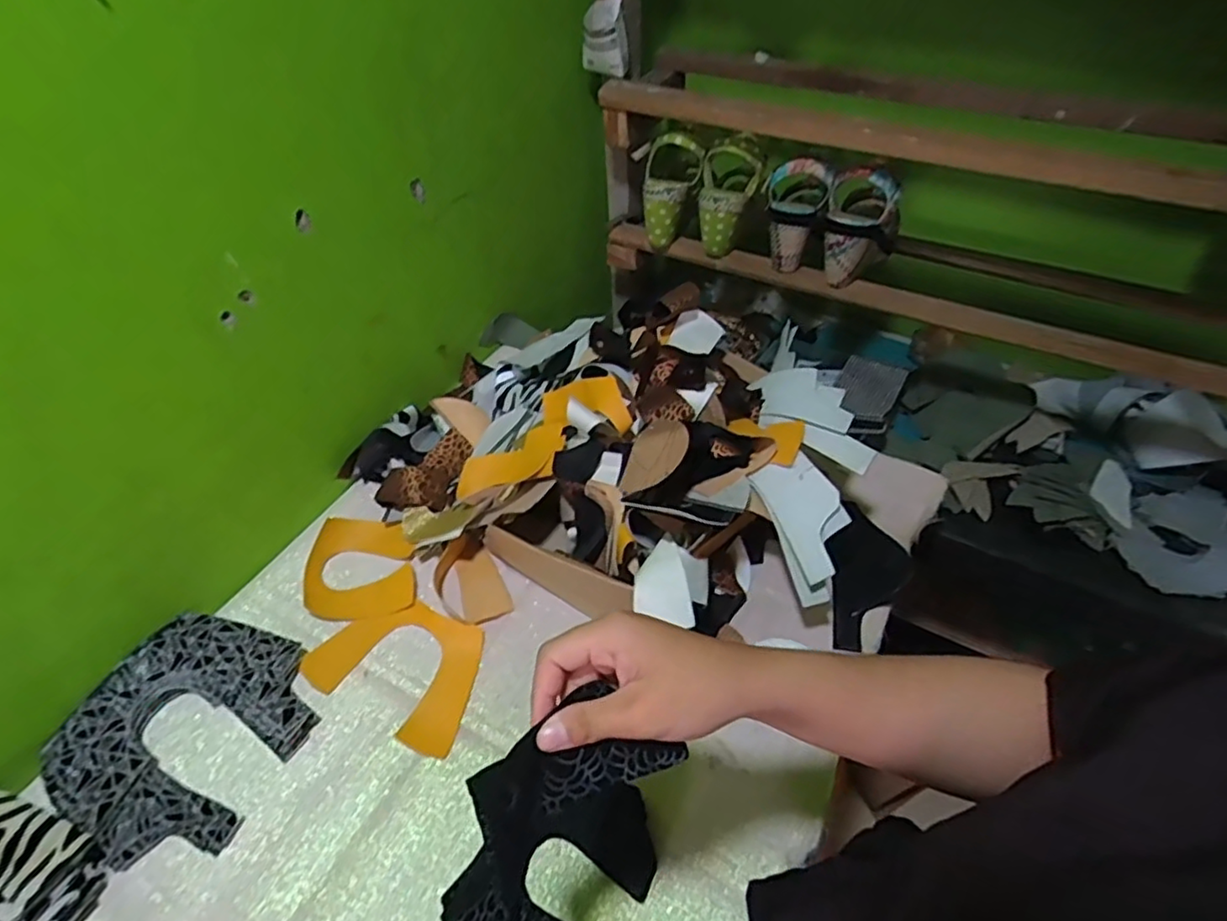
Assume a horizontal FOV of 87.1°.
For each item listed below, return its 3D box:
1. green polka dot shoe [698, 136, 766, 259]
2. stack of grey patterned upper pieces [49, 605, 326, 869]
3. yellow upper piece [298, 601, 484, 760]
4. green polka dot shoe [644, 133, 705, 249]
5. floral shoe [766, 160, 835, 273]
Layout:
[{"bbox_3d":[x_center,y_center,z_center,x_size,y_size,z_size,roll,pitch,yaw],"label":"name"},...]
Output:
[{"bbox_3d":[0.149,-0.356,0.863,0.079,0.144,0.068,19,8,16],"label":"green polka dot shoe"},{"bbox_3d":[-0.374,0.234,0.569,0.184,0.031,0.190,19,50,16],"label":"stack of grey patterned upper pieces"},{"bbox_3d":[-0.205,0.194,0.621,0.165,0.013,0.116,19,50,16],"label":"yellow upper piece"},{"bbox_3d":[0.067,-0.370,0.885,0.084,0.147,0.053,19,23,16],"label":"green polka dot shoe"},{"bbox_3d":[0.242,-0.338,0.859,0.080,0.130,0.111,10,47,11],"label":"floral shoe"}]

